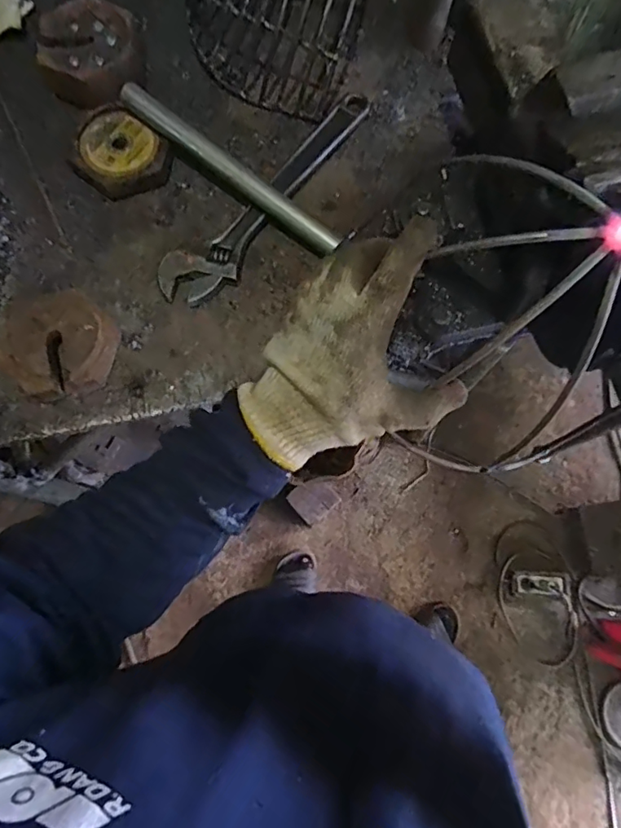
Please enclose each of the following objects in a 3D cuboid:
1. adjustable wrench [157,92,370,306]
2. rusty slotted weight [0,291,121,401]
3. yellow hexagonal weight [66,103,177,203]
[{"bbox_3d":[-0.032,-0.223,0.525,0.059,0.020,0.306,41,79,9],"label":"adjustable wrench"},{"bbox_3d":[-0.234,-0.066,0.472,0.106,0.034,0.097,0,76,0],"label":"rusty slotted weight"},{"bbox_3d":[-0.198,-0.268,0.535,0.097,0.024,0.083,36,79,8],"label":"yellow hexagonal weight"}]

